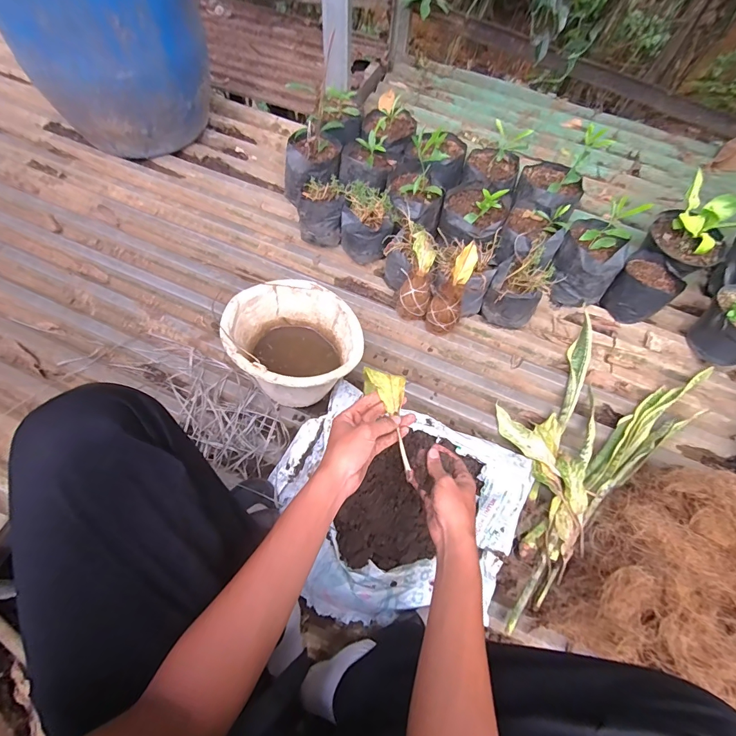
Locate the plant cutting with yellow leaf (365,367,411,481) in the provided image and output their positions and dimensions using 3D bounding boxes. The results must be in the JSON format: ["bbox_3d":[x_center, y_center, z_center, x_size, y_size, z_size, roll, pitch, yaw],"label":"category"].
[{"bbox_3d":[0.036,0.065,0.525,0.055,0.013,0.155,-13,67,-10],"label":"plant cutting with yellow leaf"}]

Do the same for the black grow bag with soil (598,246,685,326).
[{"bbox_3d":[0.669,-0.199,0.954,0.128,0.108,0.142,37,66,14],"label":"black grow bag with soil"}]

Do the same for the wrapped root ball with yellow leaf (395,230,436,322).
[{"bbox_3d":[0.113,-0.207,0.894,0.071,0.196,0.064,11,22,2],"label":"wrapped root ball with yellow leaf"}]

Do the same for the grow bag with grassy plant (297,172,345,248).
[{"bbox_3d":[-0.119,-0.388,0.997,0.114,0.142,0.095,-2,63,-5],"label":"grow bag with grassy plant"}]

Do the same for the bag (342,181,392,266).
[{"bbox_3d":[-0.004,-0.358,0.978,0.123,0.132,0.131,3,63,-2],"label":"bag"}]

